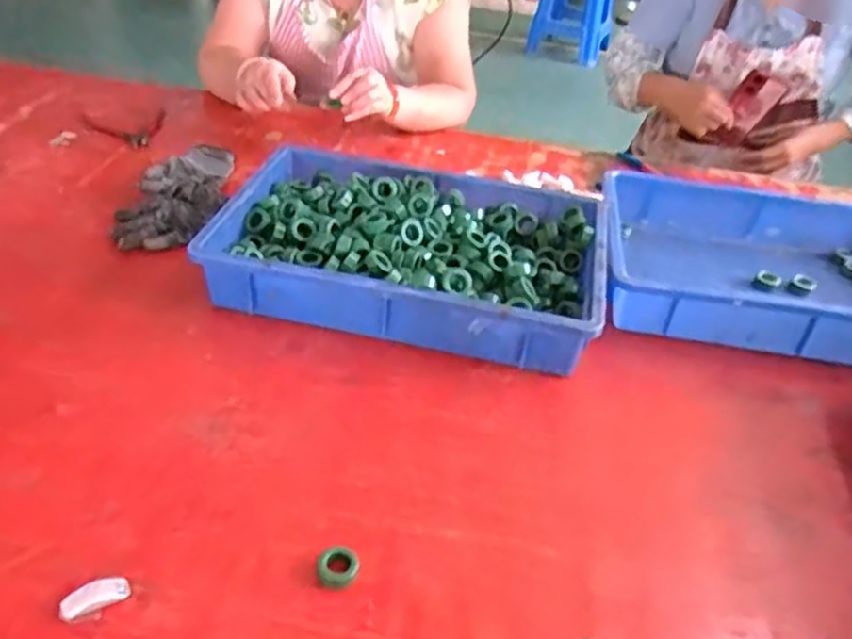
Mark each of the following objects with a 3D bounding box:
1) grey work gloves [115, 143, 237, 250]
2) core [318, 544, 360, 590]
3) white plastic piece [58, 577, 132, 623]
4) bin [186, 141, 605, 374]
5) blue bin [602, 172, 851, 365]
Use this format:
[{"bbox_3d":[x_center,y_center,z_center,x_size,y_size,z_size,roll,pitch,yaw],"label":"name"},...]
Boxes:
[{"bbox_3d":[-0.331,-0.173,0.980,0.117,0.036,0.251,1,37,-6],"label":"grey work gloves"},{"bbox_3d":[-0.066,0.190,0.556,0.031,0.015,0.031,4,37,-3],"label":"core"},{"bbox_3d":[-0.236,0.198,0.519,0.046,0.012,0.018,-22,45,-32],"label":"white plastic piece"},{"bbox_3d":[-0.013,-0.083,0.868,0.432,0.081,0.312,12,37,8],"label":"bin"},{"bbox_3d":[0.434,-0.062,0.904,0.432,0.071,0.310,10,37,5],"label":"blue bin"}]

